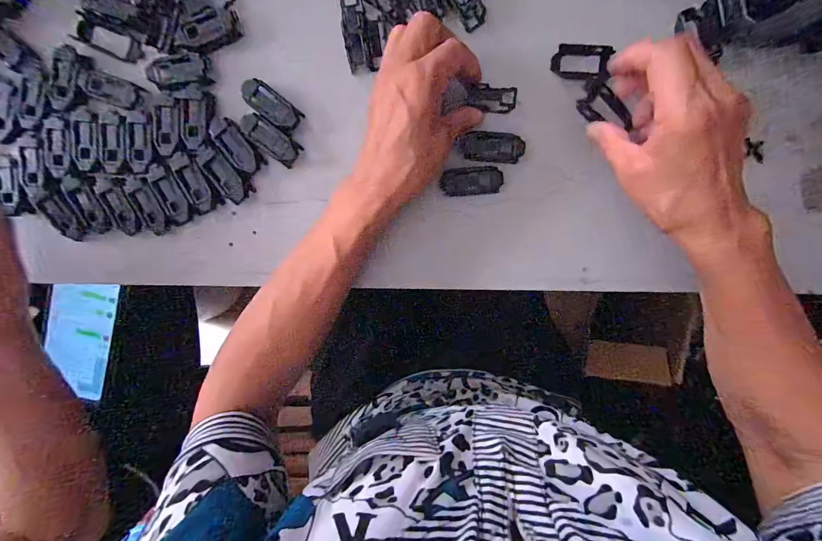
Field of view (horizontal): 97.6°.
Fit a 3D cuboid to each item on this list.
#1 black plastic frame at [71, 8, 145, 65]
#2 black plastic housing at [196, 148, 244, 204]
[{"bbox_3d":[-0.240,-0.186,0.288,0.052,0.007,0.025,23,97,-3],"label":"black plastic frame"},{"bbox_3d":[-0.155,-0.078,0.298,0.021,0.007,0.045,-33,97,5],"label":"black plastic housing"}]

